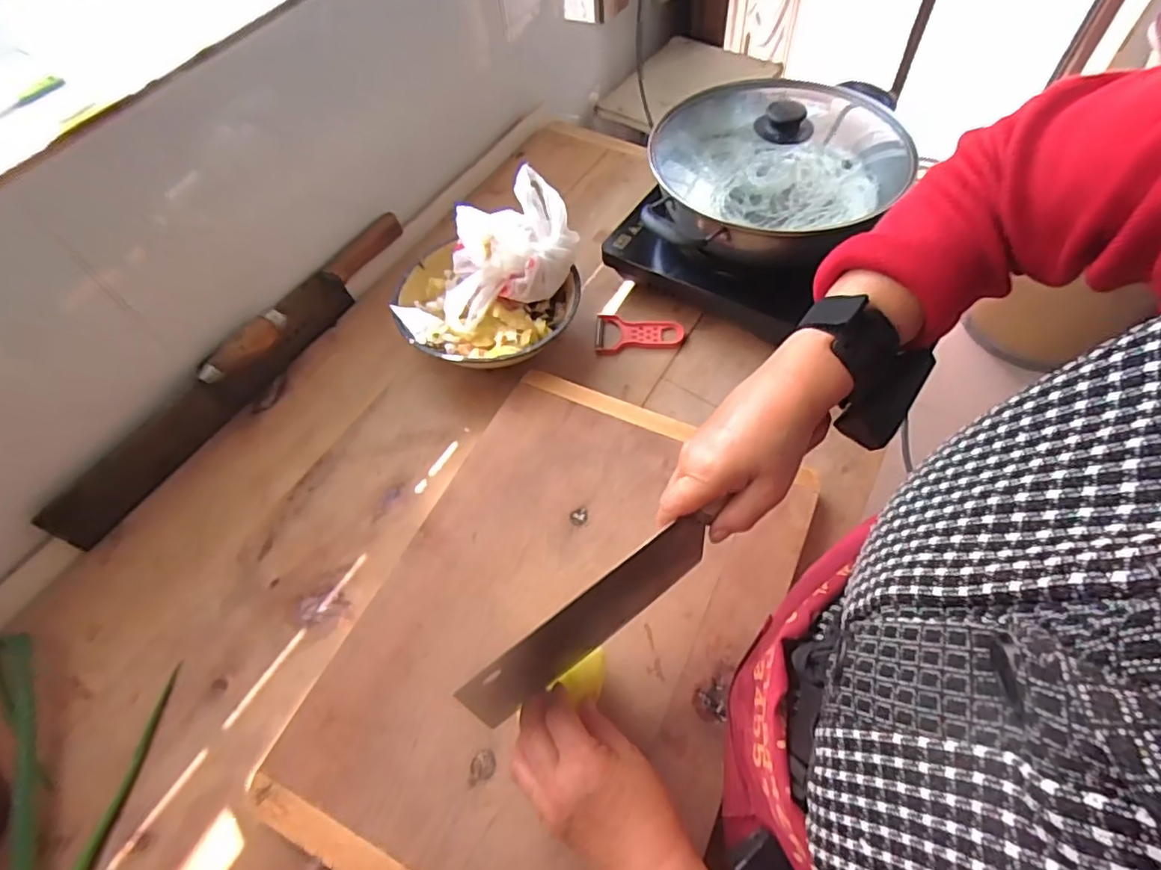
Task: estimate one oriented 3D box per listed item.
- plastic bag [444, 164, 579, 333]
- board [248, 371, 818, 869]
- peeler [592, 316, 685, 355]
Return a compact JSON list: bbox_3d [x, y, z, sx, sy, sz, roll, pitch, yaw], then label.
[{"bbox_3d":[-0.080,-0.196,0.626,0.150,0.079,0.136,-14,58,-4],"label":"plastic bag"},{"bbox_3d":[-0.024,0.166,0.490,0.316,0.037,0.458,21,62,17],"label":"board"},{"bbox_3d":[0.067,-0.115,0.681,0.099,0.009,0.050,3,58,7],"label":"peeler"}]

